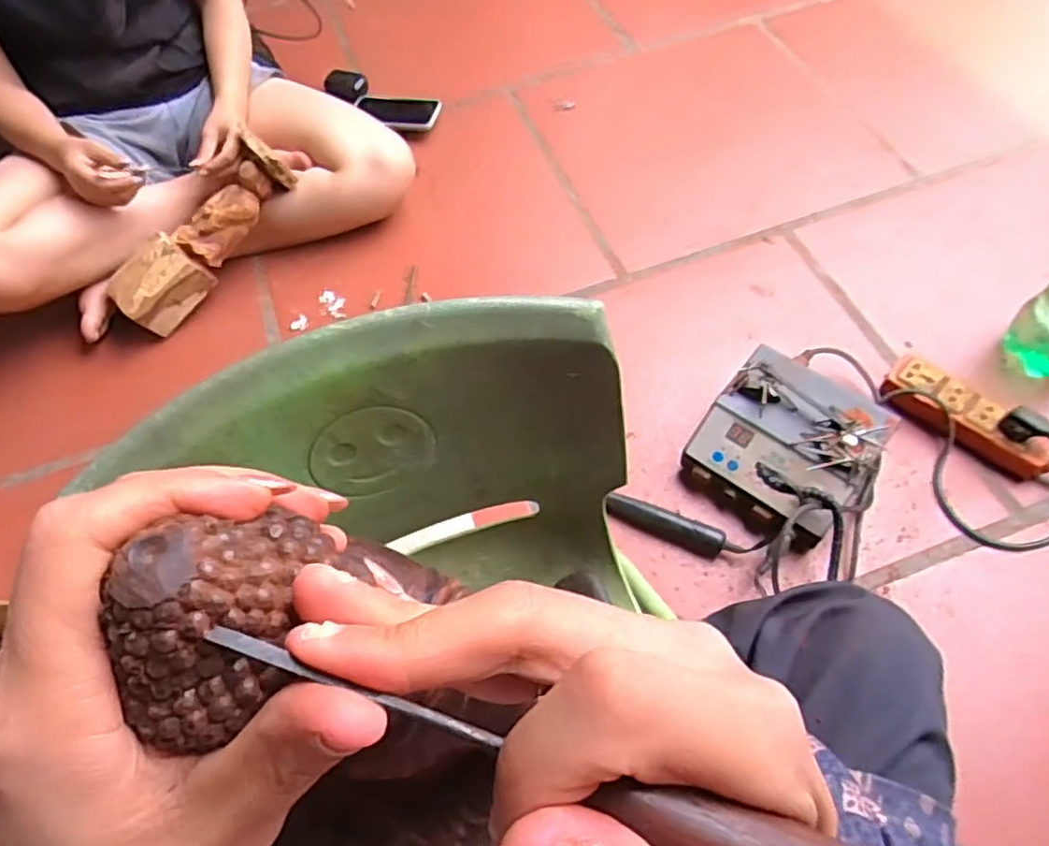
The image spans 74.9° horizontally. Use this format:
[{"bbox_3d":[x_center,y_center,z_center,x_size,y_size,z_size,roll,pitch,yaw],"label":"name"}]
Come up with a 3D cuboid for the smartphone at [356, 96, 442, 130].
[{"bbox_3d":[-0.219,-0.530,1.167,0.151,0.013,0.078,11,66,15],"label":"smartphone"}]

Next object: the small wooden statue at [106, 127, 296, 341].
[{"bbox_3d":[-0.449,-0.264,0.954,0.091,0.079,0.295,41,89,21],"label":"small wooden statue"}]

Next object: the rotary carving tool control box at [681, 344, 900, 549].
[{"bbox_3d":[0.302,0.019,0.774,0.183,0.089,0.200,32,66,22],"label":"rotary carving tool control box"}]

